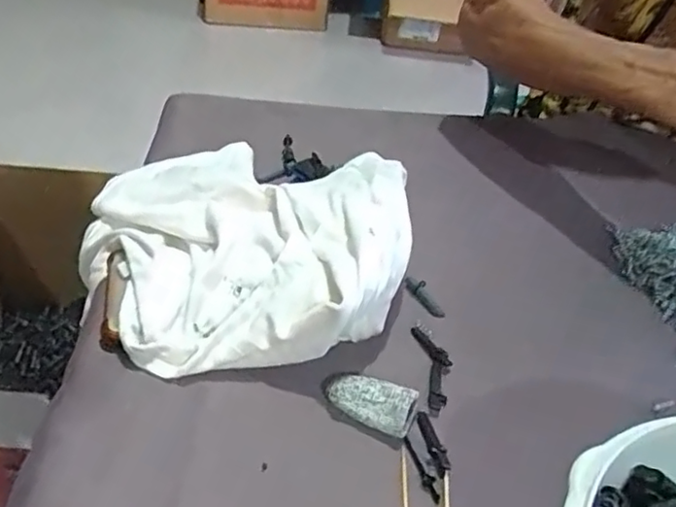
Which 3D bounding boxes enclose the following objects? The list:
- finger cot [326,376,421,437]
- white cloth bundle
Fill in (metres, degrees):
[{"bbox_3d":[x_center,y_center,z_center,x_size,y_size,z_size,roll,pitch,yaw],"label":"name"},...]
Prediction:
[{"bbox_3d":[0.017,0.079,0.340,0.047,0.016,0.022,17,41,14],"label":"finger cot"},{"bbox_3d":[-0.065,-0.020,0.425,0.219,0.054,0.220,5,39,0],"label":"white cloth bundle"}]

